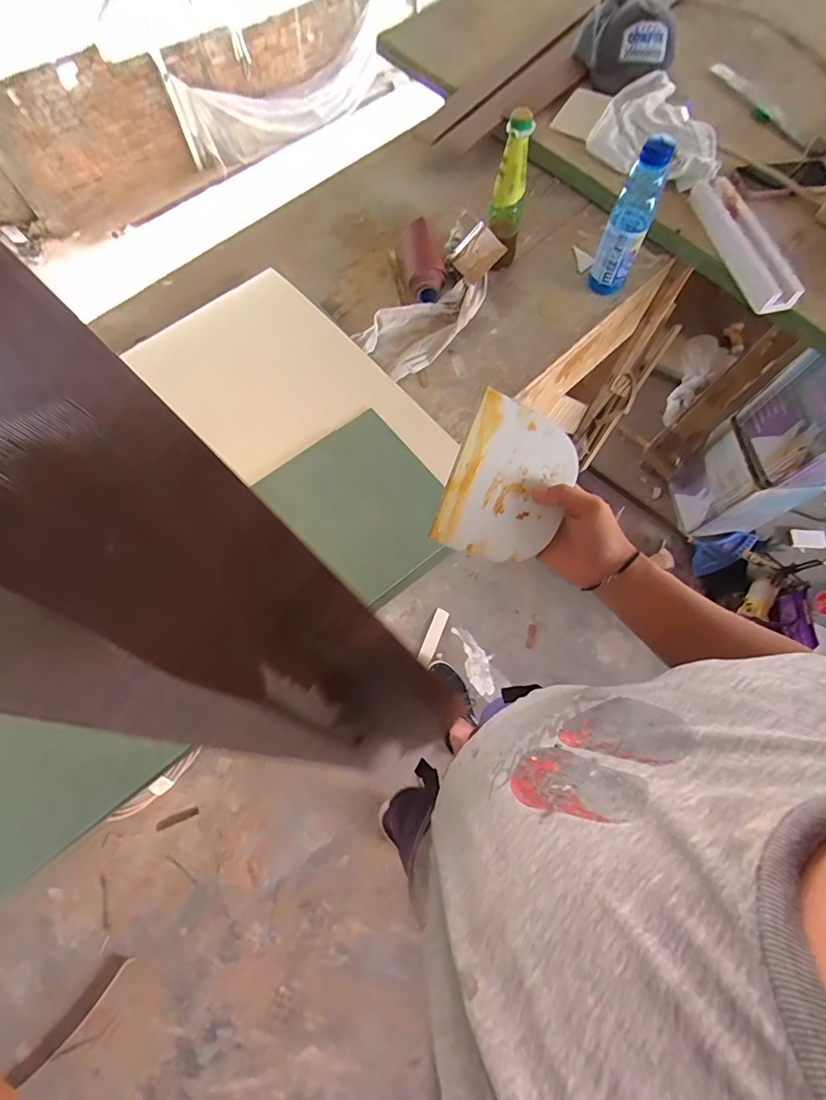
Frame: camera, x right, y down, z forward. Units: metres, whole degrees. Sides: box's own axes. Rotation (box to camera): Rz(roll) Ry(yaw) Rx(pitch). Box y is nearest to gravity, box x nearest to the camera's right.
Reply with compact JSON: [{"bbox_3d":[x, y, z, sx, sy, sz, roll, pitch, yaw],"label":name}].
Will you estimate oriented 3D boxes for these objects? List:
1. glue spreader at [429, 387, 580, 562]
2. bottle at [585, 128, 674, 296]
[{"bbox_3d":[0.091,-0.060,0.442,0.113,0.011,0.142,21,97,-11],"label":"glue spreader"},{"bbox_3d":[0.329,-0.497,0.708,0.062,0.205,0.056,25,72,8],"label":"bottle"}]

